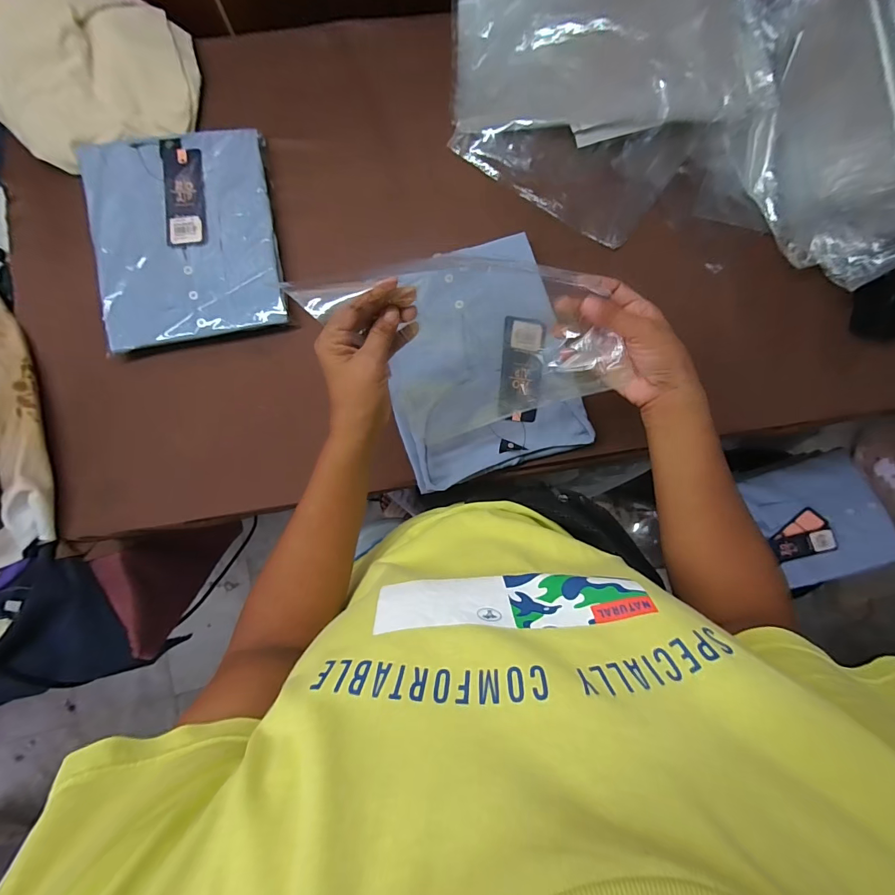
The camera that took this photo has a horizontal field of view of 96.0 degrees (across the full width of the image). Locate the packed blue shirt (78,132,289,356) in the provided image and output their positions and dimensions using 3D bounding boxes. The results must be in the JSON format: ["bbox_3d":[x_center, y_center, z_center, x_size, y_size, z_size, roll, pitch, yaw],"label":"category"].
[{"bbox_3d":[-0.325,-0.260,0.505,0.217,0.035,0.257,-11,85,-2],"label":"packed blue shirt"}]

